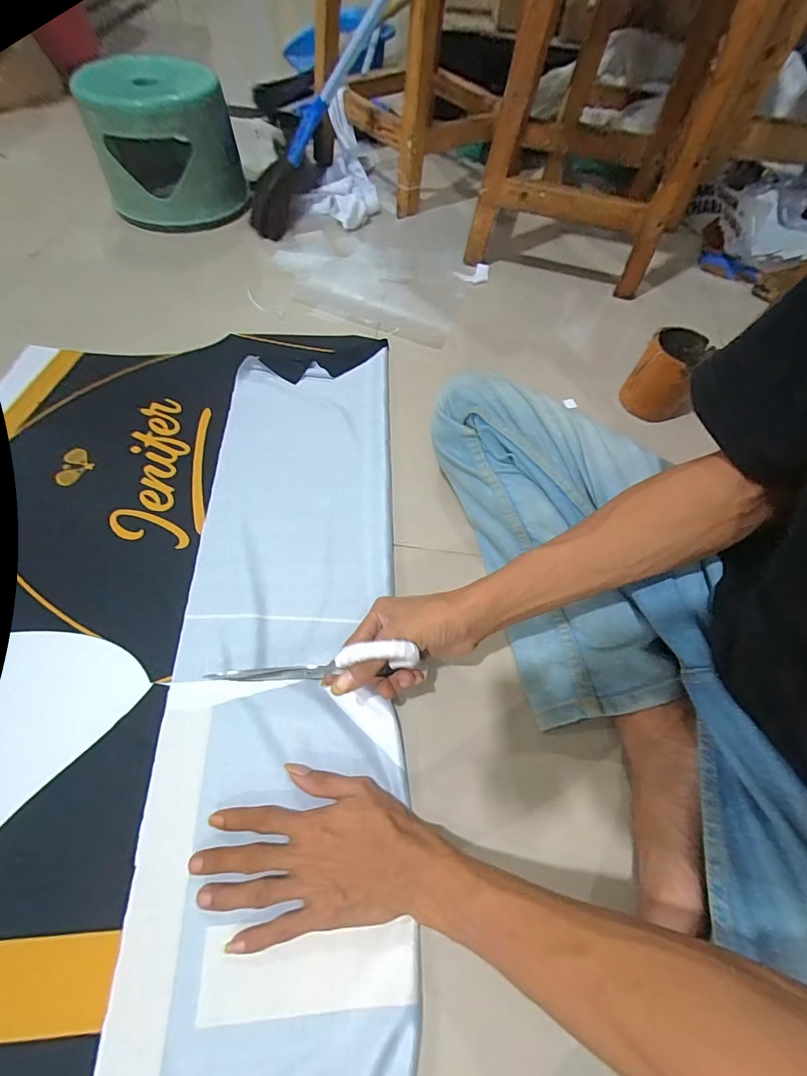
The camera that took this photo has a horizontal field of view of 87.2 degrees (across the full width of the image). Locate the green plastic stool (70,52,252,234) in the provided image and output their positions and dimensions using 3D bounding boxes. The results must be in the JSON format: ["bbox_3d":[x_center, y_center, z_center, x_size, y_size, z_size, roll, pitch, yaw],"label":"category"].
[{"bbox_3d":[-0.439,-0.731,0.787,0.244,0.182,0.202,-18,62,-12],"label":"green plastic stool"}]

